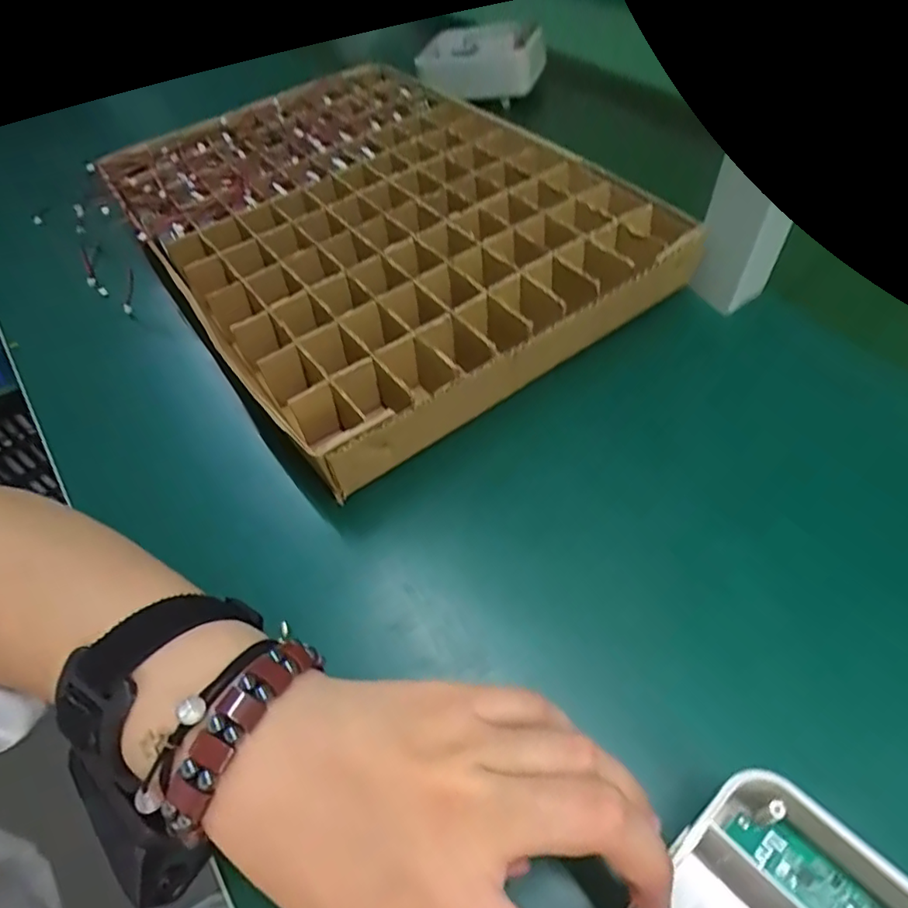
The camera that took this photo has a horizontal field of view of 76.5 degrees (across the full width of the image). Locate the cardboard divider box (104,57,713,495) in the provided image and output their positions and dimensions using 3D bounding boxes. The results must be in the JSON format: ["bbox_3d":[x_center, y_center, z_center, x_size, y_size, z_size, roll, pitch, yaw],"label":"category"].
[{"bbox_3d":[-0.064,-0.173,0.436,0.300,0.071,0.387,-31,56,-19],"label":"cardboard divider box"}]

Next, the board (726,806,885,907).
[{"bbox_3d":[0.125,0.145,0.186,0.019,0.008,0.068,-38,58,-23],"label":"board"}]

